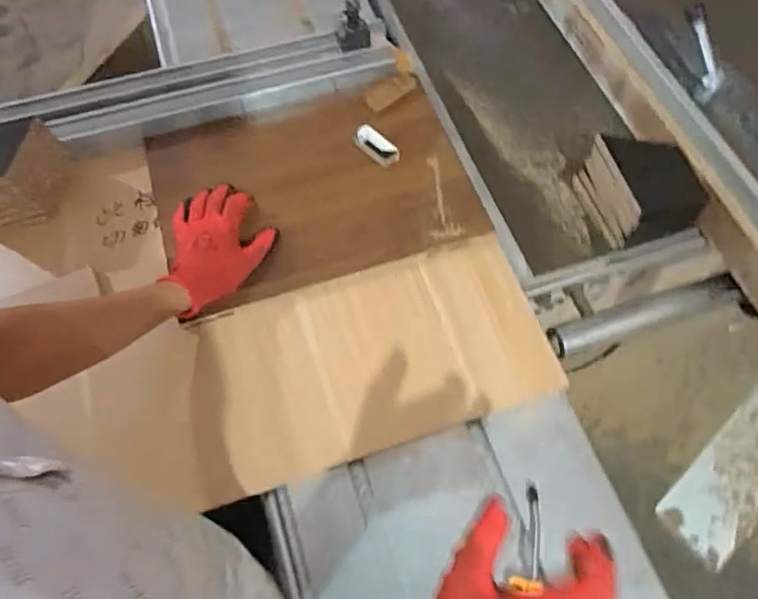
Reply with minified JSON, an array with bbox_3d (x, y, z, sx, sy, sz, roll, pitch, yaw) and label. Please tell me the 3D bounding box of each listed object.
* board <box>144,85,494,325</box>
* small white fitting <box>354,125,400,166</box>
[{"bbox_3d":[-0.097,-0.157,0.784,0.426,0.022,0.310,-17,66,-7],"label":"board"},{"bbox_3d":[-0.003,-0.225,0.799,0.072,0.020,0.030,41,72,18],"label":"small white fitting"}]

